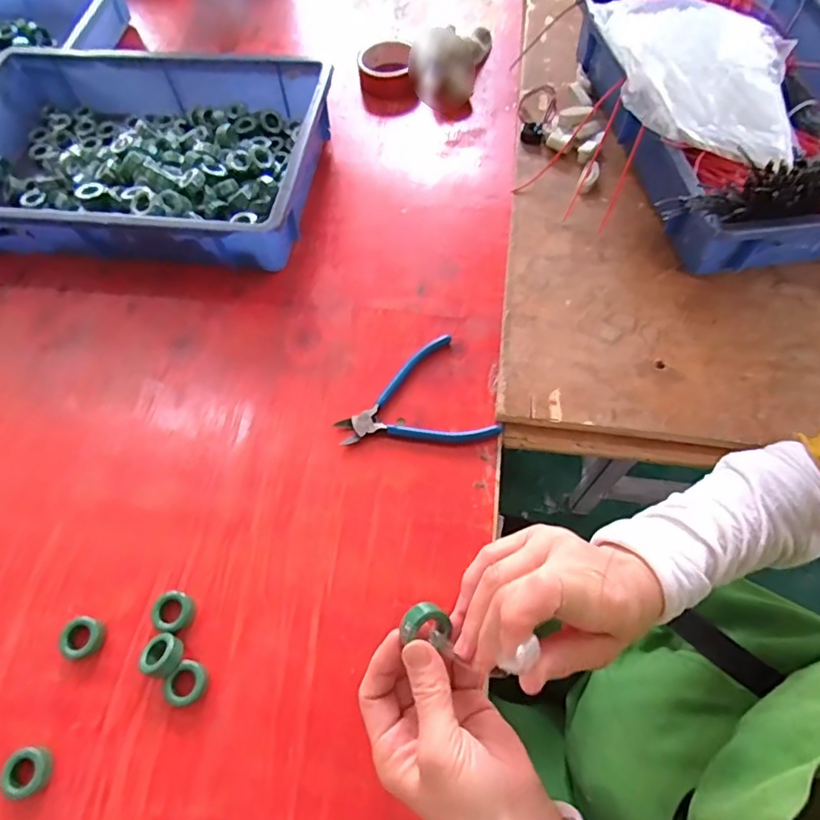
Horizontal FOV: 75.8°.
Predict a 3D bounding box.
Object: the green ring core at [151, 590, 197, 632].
[{"bbox_3d":[-0.189,0.162,0.424,0.031,0.013,0.029,-2,63,3],"label":"green ring core"}]

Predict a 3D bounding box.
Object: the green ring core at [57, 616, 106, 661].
[{"bbox_3d":[-0.259,0.180,0.417,0.029,0.014,0.031,-2,63,3],"label":"green ring core"}]

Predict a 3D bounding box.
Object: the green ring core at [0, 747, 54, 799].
[{"bbox_3d":[-0.275,0.260,0.378,0.032,0.014,0.030,-2,63,3],"label":"green ring core"}]

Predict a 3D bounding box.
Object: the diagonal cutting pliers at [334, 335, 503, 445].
[{"bbox_3d":[0.000,-0.003,0.501,0.137,0.011,0.116,-24,64,-8],"label":"diagonal cutting pliers"}]

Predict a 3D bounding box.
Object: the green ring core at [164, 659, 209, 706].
[{"bbox_3d":[-0.170,0.207,0.401,0.028,0.013,0.030,-2,63,3],"label":"green ring core"}]

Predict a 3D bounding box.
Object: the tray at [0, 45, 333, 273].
[{"bbox_3d":[-0.329,-0.305,0.641,0.437,0.081,0.288,4,63,6],"label":"tray"}]

